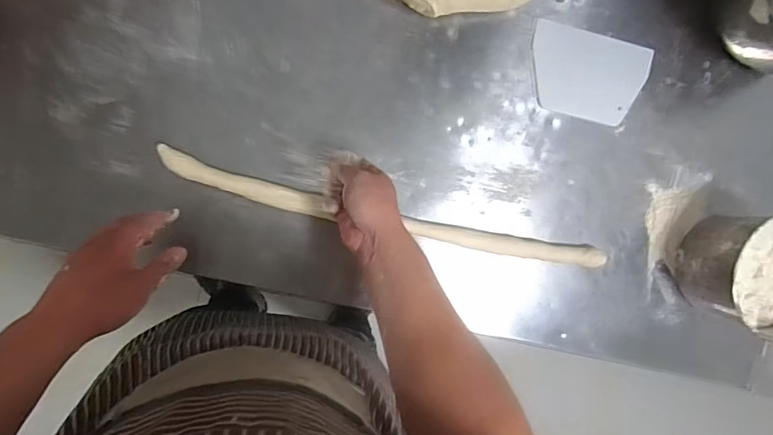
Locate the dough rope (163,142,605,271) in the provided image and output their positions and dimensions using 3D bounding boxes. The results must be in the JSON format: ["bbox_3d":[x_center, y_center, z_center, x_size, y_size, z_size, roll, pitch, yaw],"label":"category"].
[{"bbox_3d":[0.013,0.000,0.636,0.629,0.026,0.042,12,92,-9],"label":"dough rope"}]

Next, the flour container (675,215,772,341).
[{"bbox_3d":[0.545,0.080,0.674,0.182,0.108,0.171,23,90,-10],"label":"flour container"}]

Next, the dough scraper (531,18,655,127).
[{"bbox_3d":[0.298,-0.208,0.668,0.183,0.007,0.122,10,96,-11],"label":"dough scraper"}]

